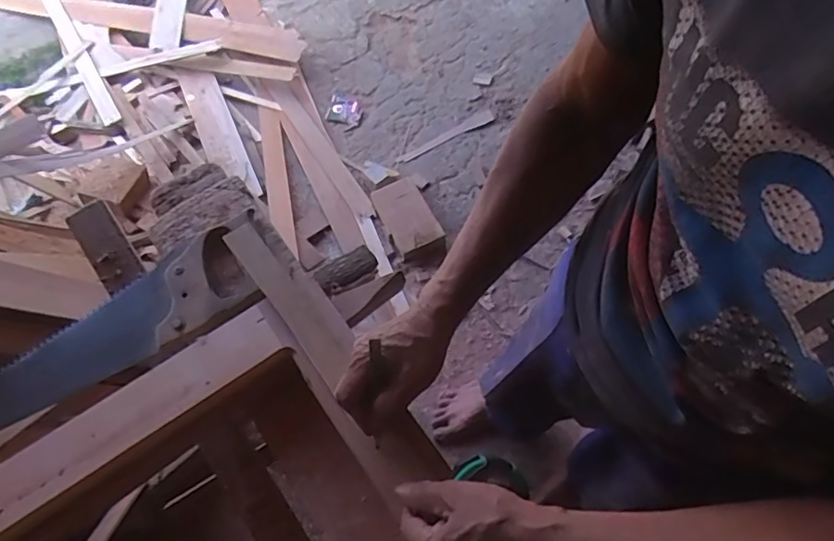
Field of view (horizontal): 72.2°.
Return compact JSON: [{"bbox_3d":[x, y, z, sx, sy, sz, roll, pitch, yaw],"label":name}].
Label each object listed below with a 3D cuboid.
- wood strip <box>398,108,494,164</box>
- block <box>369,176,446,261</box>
[{"bbox_3d":[0.082,-0.390,1.661,0.312,0.007,0.043,-27,70,-10],"label":"wood strip"},{"bbox_3d":[-0.023,-0.133,1.488,0.130,0.073,0.240,-28,65,-9],"label":"block"}]

